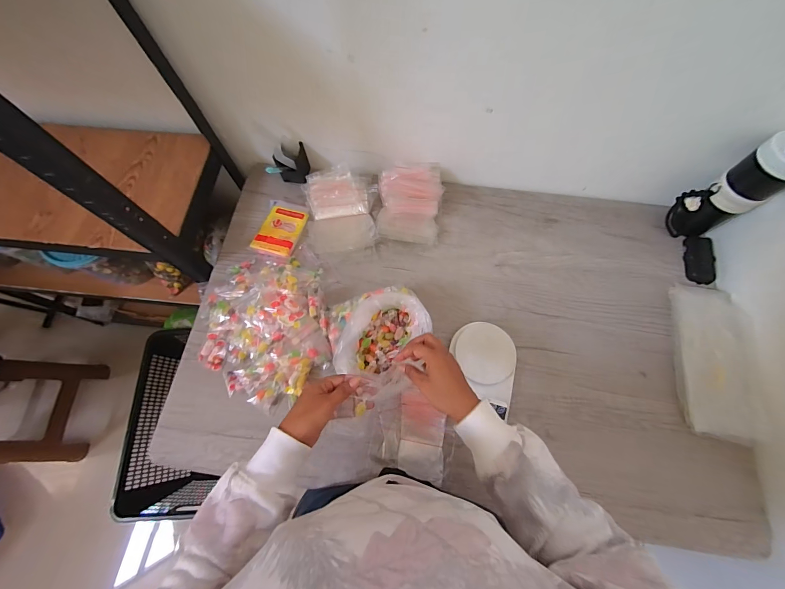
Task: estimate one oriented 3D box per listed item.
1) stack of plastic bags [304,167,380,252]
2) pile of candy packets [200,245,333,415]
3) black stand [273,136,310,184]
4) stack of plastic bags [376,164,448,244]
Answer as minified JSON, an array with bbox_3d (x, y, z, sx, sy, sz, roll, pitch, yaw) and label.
[{"bbox_3d":[-0.114,-0.185,0.727,0.161,0.054,0.191,-7,72,-3],"label":"stack of plastic bags"},{"bbox_3d":[-0.258,0.051,0.650,0.249,0.052,0.316,-11,72,-4],"label":"pile of candy packets"},{"bbox_3d":[-0.231,-0.310,0.763,0.063,0.085,0.065,0,72,0],"label":"black stand"},{"bbox_3d":[0.037,-0.206,0.728,0.139,0.073,0.180,3,72,1],"label":"stack of plastic bags"}]

